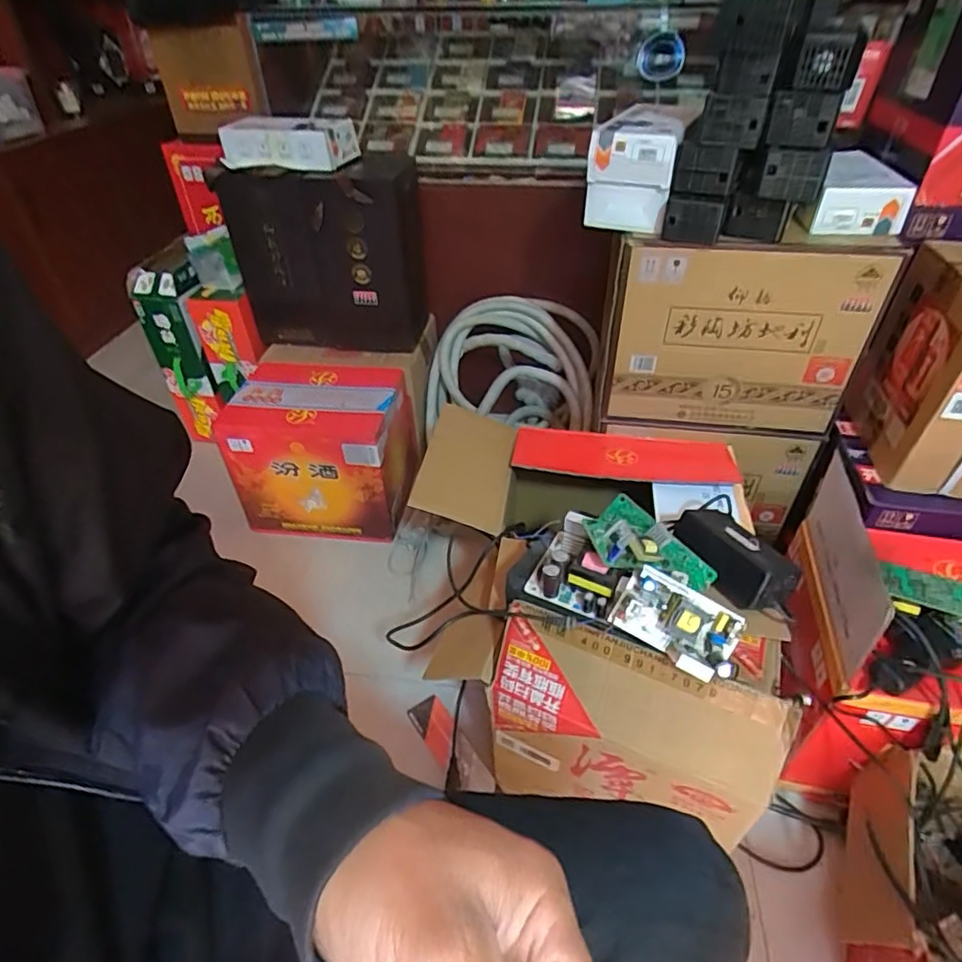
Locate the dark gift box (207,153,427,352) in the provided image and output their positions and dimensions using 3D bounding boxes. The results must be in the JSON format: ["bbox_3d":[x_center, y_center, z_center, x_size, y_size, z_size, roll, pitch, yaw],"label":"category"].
[{"bbox_3d":[-0.302,-0.453,1.192,0.387,0.345,0.132,9,43,12],"label":"dark gift box"}]

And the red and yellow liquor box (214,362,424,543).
[{"bbox_3d":[-0.336,-0.073,1.247,0.332,0.287,0.267,7,43,9],"label":"red and yellow liquor box"}]

